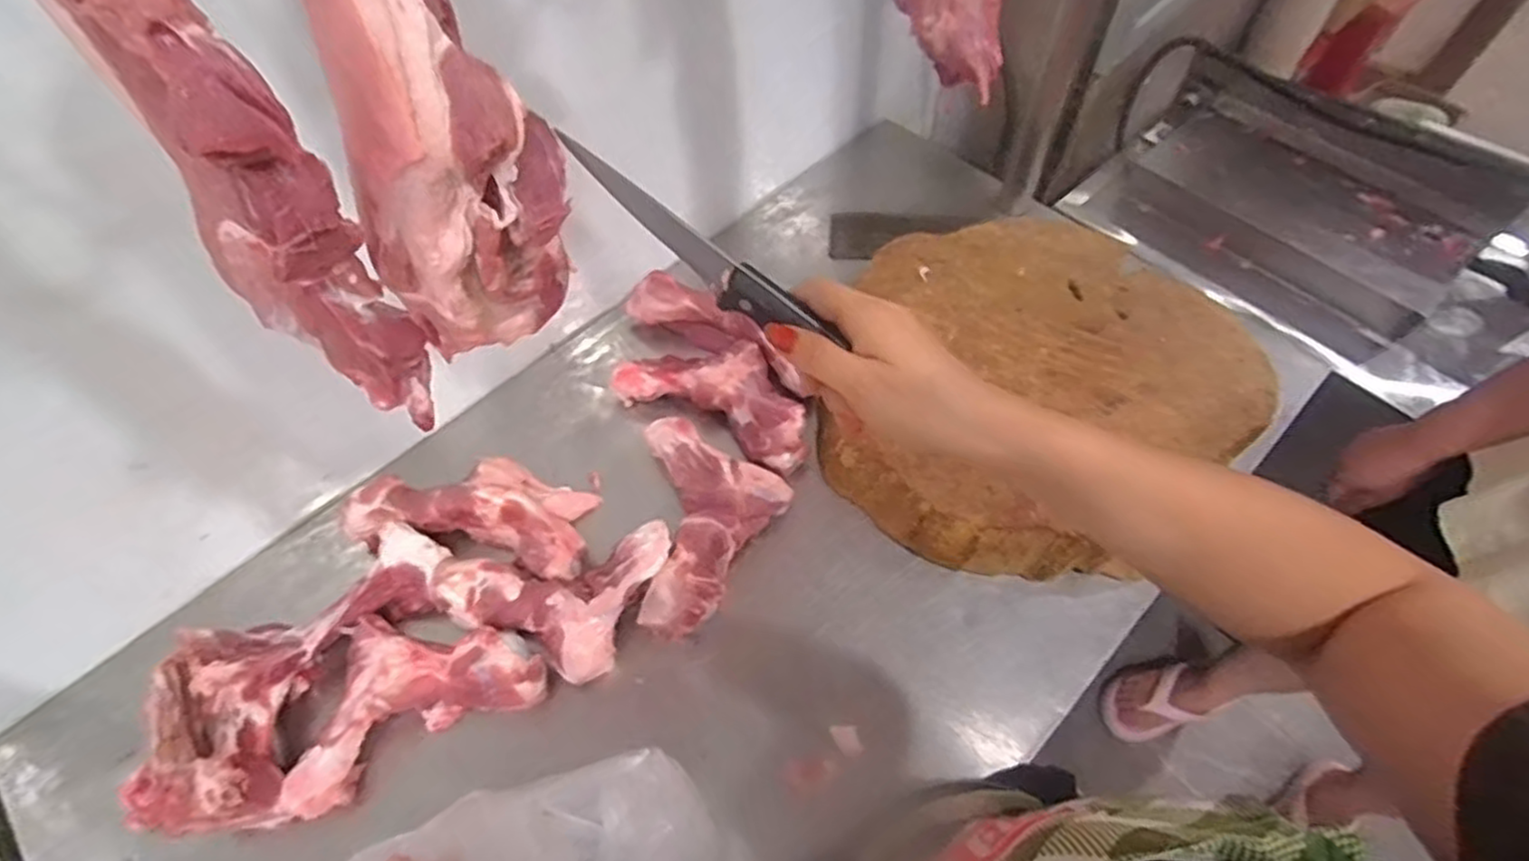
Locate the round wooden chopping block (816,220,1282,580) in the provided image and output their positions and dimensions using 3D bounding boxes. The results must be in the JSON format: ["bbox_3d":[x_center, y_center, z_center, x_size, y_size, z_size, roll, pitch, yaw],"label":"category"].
[{"bbox_3d":[0.348,-0.049,0.931,0.487,0.117,0.484,-1,57,1],"label":"round wooden chopping block"}]

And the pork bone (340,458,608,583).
[{"bbox_3d":[-0.348,0.096,0.877,0.287,0.054,0.138,8,58,7],"label":"pork bone"}]

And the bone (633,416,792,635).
[{"bbox_3d":[-0.107,0.112,0.866,0.199,0.065,0.231,27,62,18],"label":"bone"}]

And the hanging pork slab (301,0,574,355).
[{"bbox_3d":[-0.198,-0.207,0.409,0.112,0.457,0.098,-2,57,0],"label":"hanging pork slab"}]

